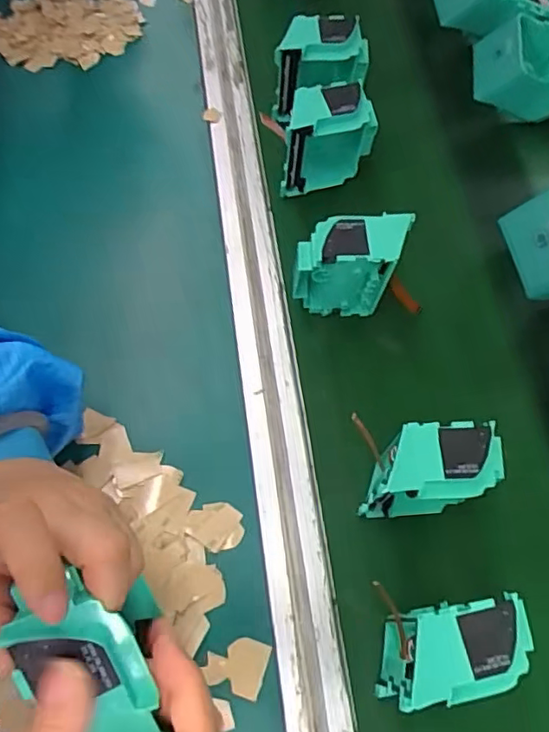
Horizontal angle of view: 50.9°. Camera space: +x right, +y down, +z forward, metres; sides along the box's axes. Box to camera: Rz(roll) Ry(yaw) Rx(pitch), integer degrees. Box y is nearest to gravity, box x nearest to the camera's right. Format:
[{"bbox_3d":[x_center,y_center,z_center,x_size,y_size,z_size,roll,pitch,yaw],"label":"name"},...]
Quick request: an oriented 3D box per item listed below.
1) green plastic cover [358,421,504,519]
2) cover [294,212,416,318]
[{"bbox_3d":[0.092,0.066,0.354,0.075,0.068,0.041,-1,66,-4],"label":"green plastic cover"},{"bbox_3d":[0.056,-0.073,0.416,0.085,0.074,0.042,1,66,-3],"label":"cover"}]

